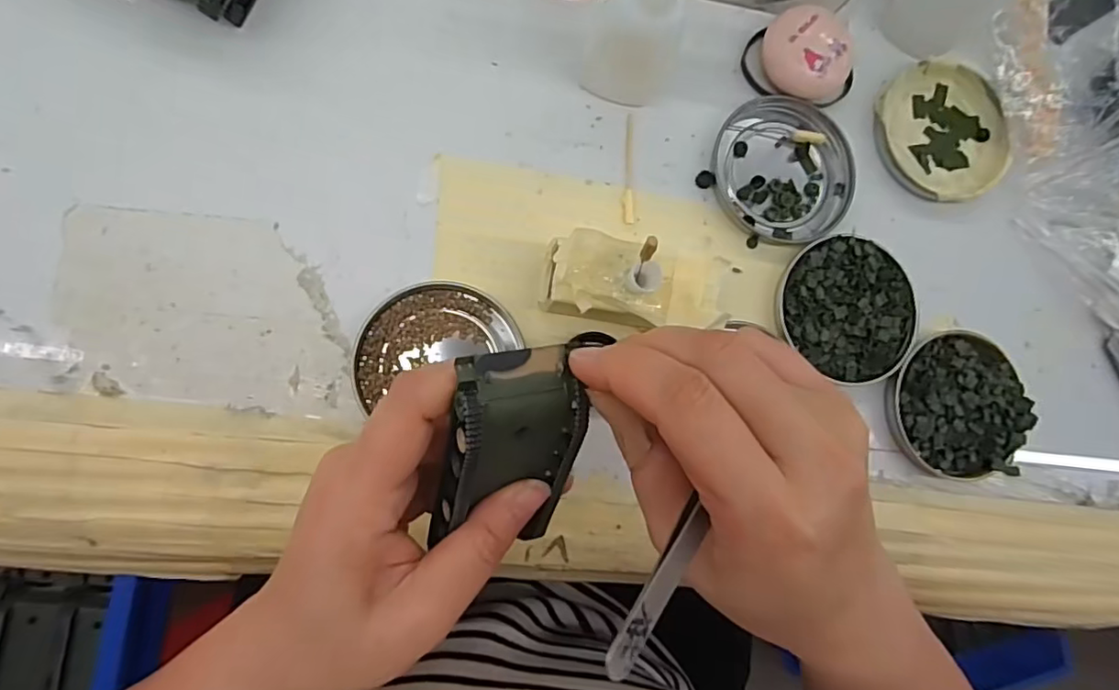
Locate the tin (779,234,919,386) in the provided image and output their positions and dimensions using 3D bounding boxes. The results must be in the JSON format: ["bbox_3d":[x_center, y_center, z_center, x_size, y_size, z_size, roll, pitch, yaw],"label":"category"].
[{"bbox_3d":[0.155,-0.021,0.316,0.077,0.012,0.069,27,82,-5],"label":"tin"}]

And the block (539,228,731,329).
[{"bbox_3d":[0.034,-0.027,0.282,0.085,0.044,0.038,7,83,-9],"label":"block"}]

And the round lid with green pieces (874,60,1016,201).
[{"bbox_3d":[0.217,-0.121,0.337,0.072,0.012,0.079,1,85,-8],"label":"round lid with green pieces"}]

